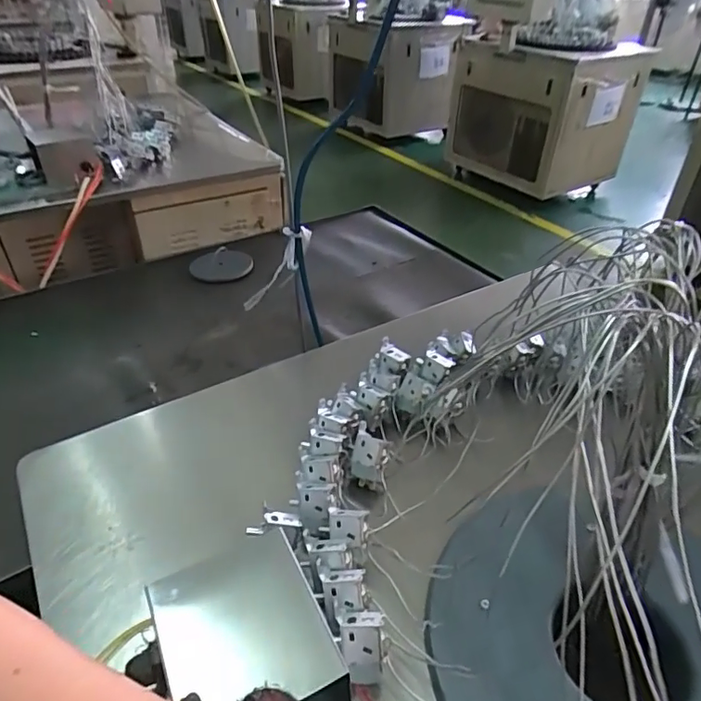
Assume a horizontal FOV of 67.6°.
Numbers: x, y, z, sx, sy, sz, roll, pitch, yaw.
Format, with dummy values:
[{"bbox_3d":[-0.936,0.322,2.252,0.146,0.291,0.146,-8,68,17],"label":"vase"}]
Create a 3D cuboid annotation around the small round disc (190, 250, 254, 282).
[{"bbox_3d":[-0.327,-0.220,1.337,0.151,0.014,0.139,9,43,-8],"label":"small round disc"}]

